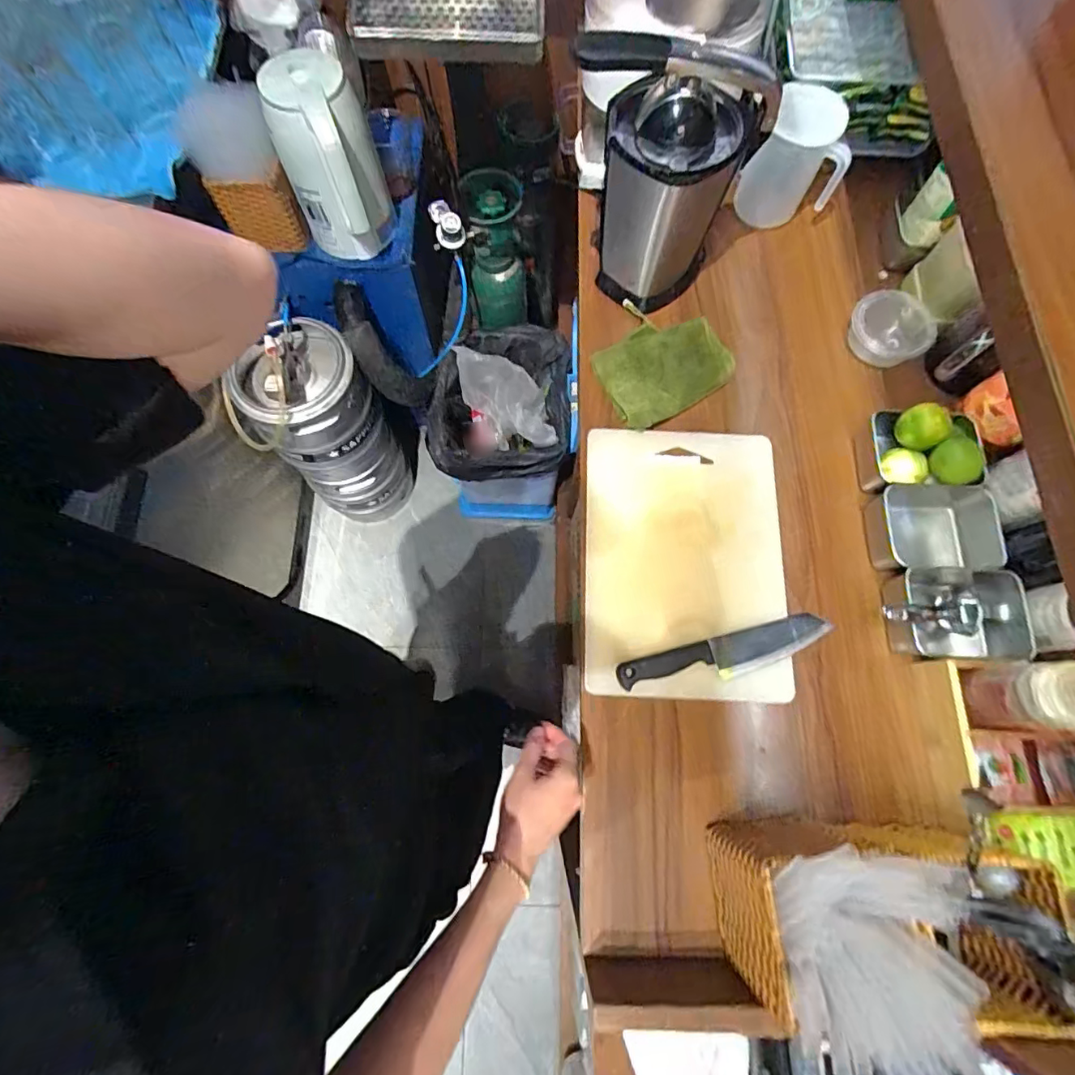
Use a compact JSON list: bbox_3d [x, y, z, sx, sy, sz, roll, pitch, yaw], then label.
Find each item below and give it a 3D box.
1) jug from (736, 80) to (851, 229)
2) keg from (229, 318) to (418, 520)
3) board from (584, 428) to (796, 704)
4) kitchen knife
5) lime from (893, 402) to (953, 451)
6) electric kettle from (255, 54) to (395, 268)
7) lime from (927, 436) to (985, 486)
[{"bbox_3d":[0.379,-0.558,0.794,0.144,0.145,0.103,22,74,6],"label":"jug"},{"bbox_3d":[-0.499,-0.246,1.284,0.262,0.586,0.245,0,72,-1],"label":"keg"},{"bbox_3d":[0.187,0.025,0.674,0.243,0.022,0.347,2,72,0],"label":"board"},{"bbox_3d":[0.222,0.143,0.631,0.255,0.020,0.048,-14,73,-5],"label":"kitchen knife"},{"bbox_3d":[0.483,-0.136,0.667,0.052,0.047,0.054,0,72,-1],"label":"lime"},{"bbox_3d":[-0.353,-0.637,0.912,0.159,0.256,0.161,-21,74,-7],"label":"electric kettle"},{"bbox_3d":[0.512,-0.090,0.649,0.050,0.041,0.054,0,72,-1],"label":"lime"}]

